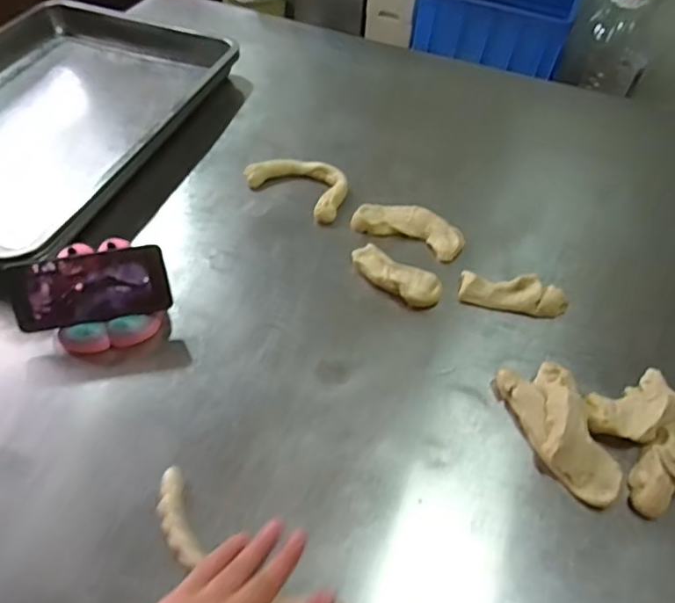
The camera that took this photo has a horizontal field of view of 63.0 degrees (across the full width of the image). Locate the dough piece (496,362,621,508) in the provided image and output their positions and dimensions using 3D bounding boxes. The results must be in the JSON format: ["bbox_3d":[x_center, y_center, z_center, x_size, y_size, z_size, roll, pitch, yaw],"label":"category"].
[{"bbox_3d":[0.225,0.125,0.550,0.068,0.045,0.146,-15,53,-16],"label":"dough piece"}]

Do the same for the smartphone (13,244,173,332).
[{"bbox_3d":[-0.263,-0.014,0.592,0.155,0.073,0.011,-11,15,-14],"label":"smartphone"}]

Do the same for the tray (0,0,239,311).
[{"bbox_3d":[-0.436,-0.293,0.849,0.417,0.080,0.662,15,50,8],"label":"tray"}]

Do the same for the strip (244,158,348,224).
[{"bbox_3d":[-0.052,-0.172,0.799,0.155,0.030,0.088,28,54,19],"label":"strip"}]

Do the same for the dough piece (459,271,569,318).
[{"bbox_3d":[0.213,-0.008,0.670,0.124,0.042,0.040,13,50,7],"label":"dough piece"}]

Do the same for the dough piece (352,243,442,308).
[{"bbox_3d":[0.071,-0.029,0.683,0.118,0.031,0.042,30,54,20],"label":"dough piece"}]

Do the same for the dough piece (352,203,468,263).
[{"bbox_3d":[0.097,-0.099,0.748,0.149,0.035,0.056,22,52,14],"label":"dough piece"}]

